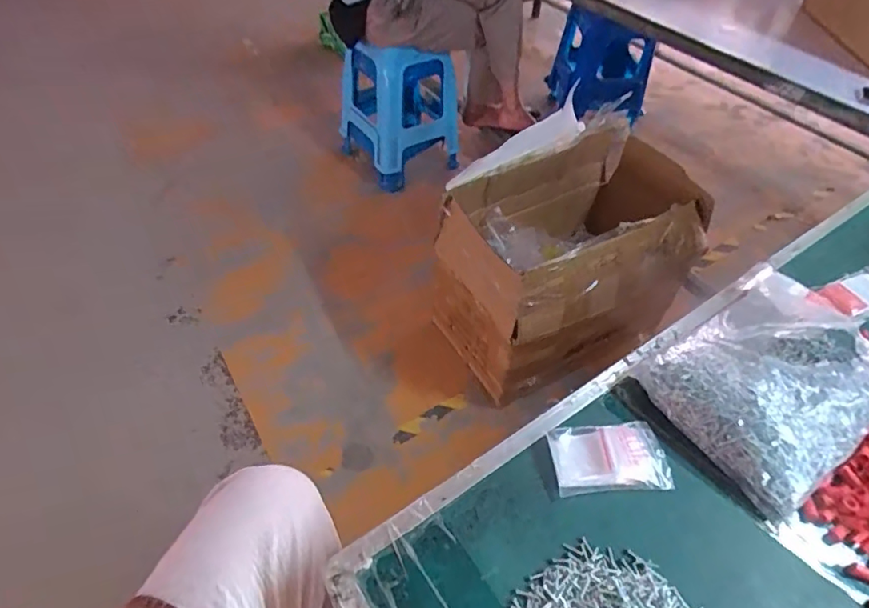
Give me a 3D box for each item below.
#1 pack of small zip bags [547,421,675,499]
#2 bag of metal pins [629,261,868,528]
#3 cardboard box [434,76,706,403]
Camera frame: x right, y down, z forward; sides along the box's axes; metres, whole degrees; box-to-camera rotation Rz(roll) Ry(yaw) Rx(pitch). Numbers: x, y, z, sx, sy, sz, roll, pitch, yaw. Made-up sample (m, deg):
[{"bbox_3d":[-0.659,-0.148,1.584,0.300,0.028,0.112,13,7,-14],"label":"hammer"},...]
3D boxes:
[{"bbox_3d":[0.183,0.161,0.549,0.115,0.007,0.072,-3,49,-3],"label":"pack of small zip bags"},{"bbox_3d":[0.401,0.060,0.598,0.314,0.066,0.206,-28,55,-23],"label":"bag of metal pins"},{"bbox_3d":[0.362,-0.149,1.426,0.688,0.431,0.437,-26,54,-22],"label":"cardboard box"}]

